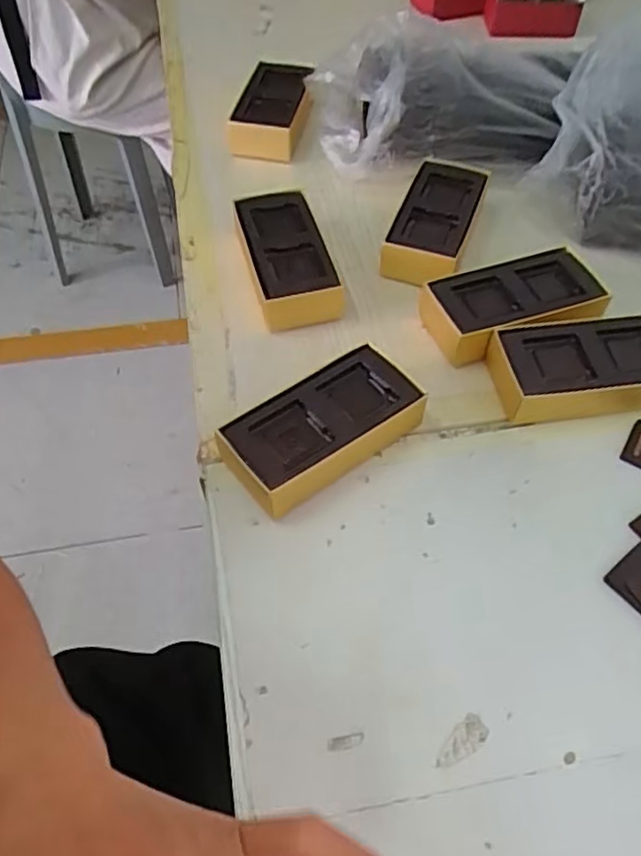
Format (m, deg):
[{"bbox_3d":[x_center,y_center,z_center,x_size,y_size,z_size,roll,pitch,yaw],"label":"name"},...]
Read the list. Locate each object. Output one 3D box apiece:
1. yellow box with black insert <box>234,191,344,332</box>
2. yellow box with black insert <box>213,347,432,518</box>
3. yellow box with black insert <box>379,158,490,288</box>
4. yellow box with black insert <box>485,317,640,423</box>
[{"bbox_3d":[-0.025,-0.123,0.472,0.057,0.037,0.118,-12,56,-10],"label":"yellow box with black insert"},{"bbox_3d":[0.003,0.002,0.380,0.118,0.034,0.058,-33,62,-23],"label":"yellow box with black insert"},{"bbox_3d":[0.089,-0.156,0.490,0.058,0.034,0.127,17,56,10],"label":"yellow box with black insert"},{"bbox_3d":[0.167,-0.036,0.407,0.115,0.030,0.056,-7,55,-6],"label":"yellow box with black insert"}]

